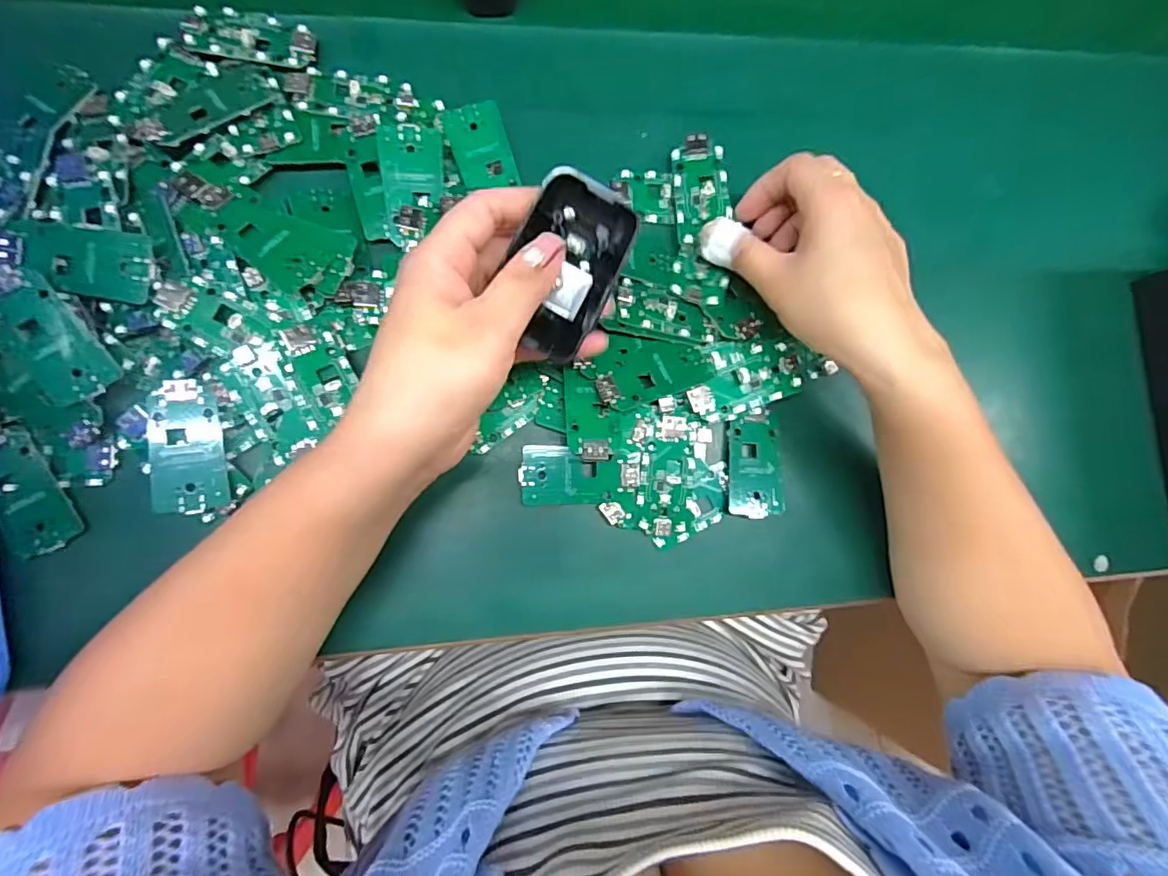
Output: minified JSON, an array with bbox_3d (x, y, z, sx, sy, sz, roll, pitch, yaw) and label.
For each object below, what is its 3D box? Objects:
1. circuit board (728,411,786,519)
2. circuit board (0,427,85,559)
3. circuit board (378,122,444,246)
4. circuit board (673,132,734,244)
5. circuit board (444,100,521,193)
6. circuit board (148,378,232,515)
[{"bbox_3d":[0.097,0.015,0.310,0.032,0.004,0.057,-1,85,-7],"label":"circuit board"},{"bbox_3d":[-0.264,0.025,0.264,0.026,0.005,0.059,-22,92,-13],"label":"circuit board"},{"bbox_3d":[-0.090,-0.133,0.289,0.031,0.006,0.058,-3,97,-17],"label":"circuit board"},{"bbox_3d":[0.068,-0.143,0.316,0.031,0.006,0.060,-5,86,1],"label":"circuit board"},{"bbox_3d":[-0.057,-0.163,0.306,0.030,0.004,0.046,-18,97,-4],"label":"circuit board"},{"bbox_3d":[-0.193,0.005,0.266,0.030,0.008,0.063,-6,86,-8],"label":"circuit board"}]

